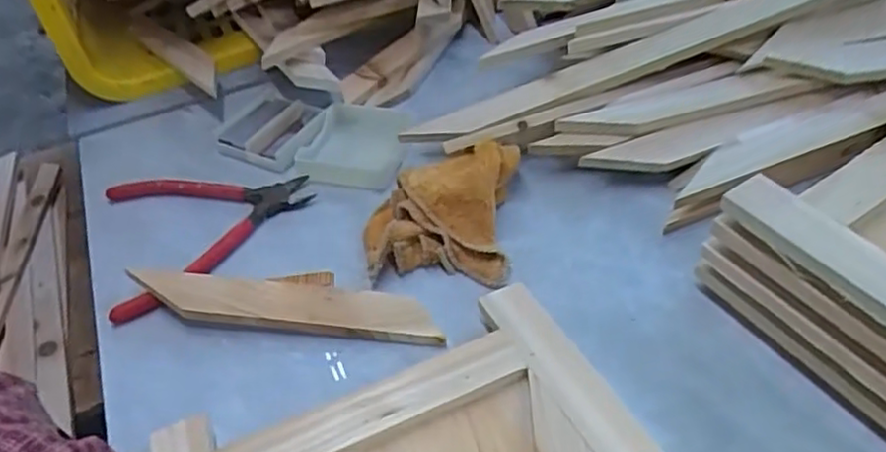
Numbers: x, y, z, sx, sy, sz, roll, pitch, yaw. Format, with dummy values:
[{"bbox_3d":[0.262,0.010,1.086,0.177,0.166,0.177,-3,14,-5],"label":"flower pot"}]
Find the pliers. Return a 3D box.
[{"bbox_3d":[-0.158,-0.002,0.467,0.136,0.017,0.127,-19,44,-12],"label":"pliers"}]

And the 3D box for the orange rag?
[{"bbox_3d":[-0.002,-0.013,0.434,0.099,0.042,0.095,-1,42,7],"label":"orange rag"}]

